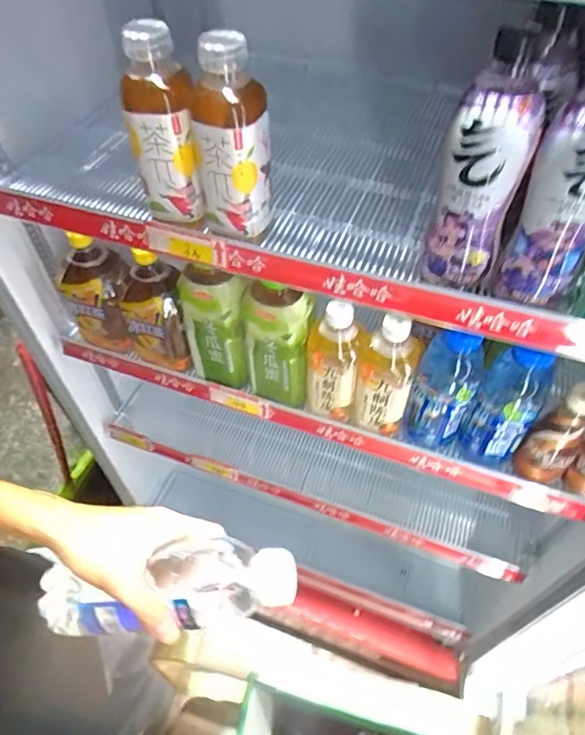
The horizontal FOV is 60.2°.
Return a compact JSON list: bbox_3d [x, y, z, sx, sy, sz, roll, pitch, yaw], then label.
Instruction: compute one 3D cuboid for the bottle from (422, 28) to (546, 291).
[{"bbox_3d":[0.149,-0.150,0.400,0.056,0.180,0.053,21,53,17],"label":"bottle"}]

